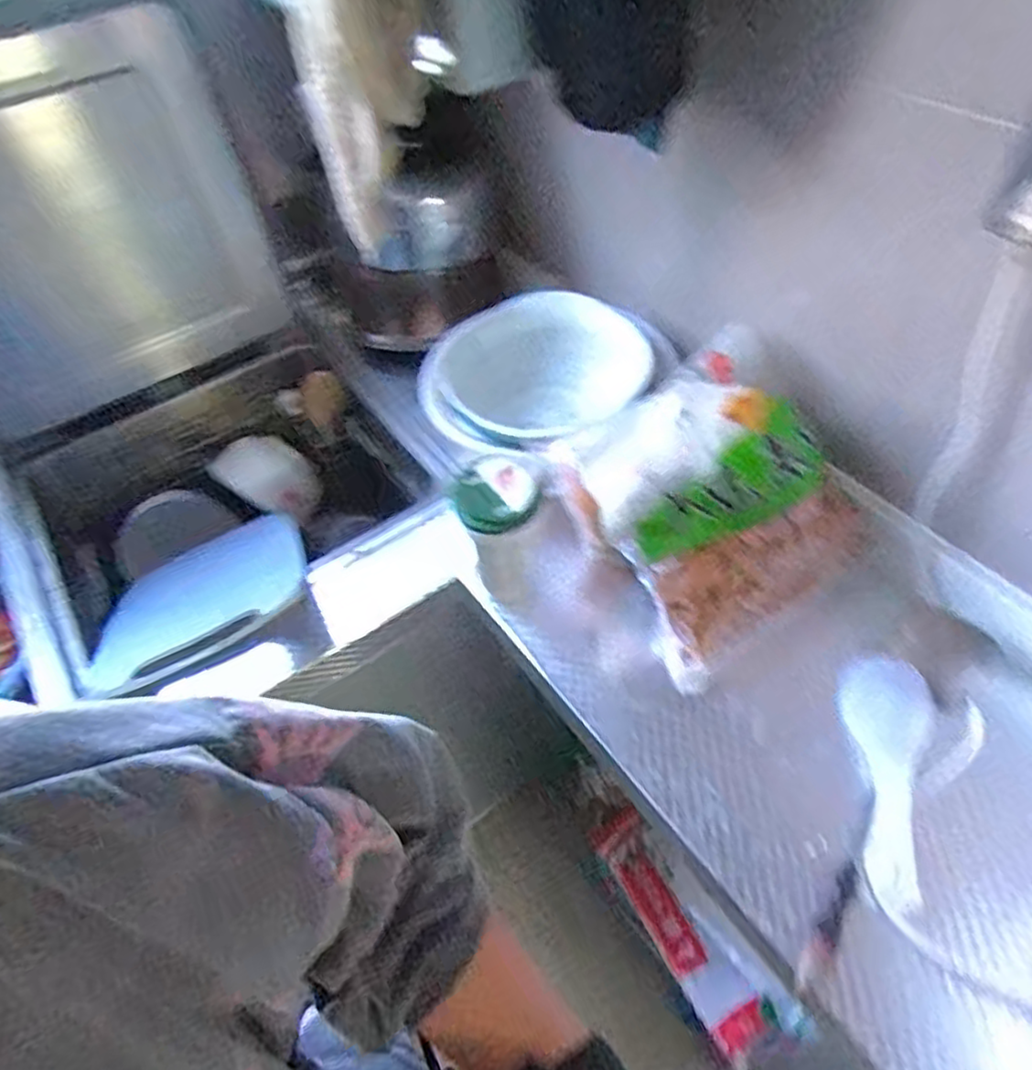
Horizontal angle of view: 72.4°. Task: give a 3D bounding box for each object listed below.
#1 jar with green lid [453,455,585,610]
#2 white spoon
[{"bbox_3d":[-0.009,0.008,0.693,0.081,0.159,0.080,-25,53,-14],"label":"jar with green lid"},{"bbox_3d":[0.307,0.199,0.594,0.071,0.021,0.207,15,54,17],"label":"white spoon"}]

